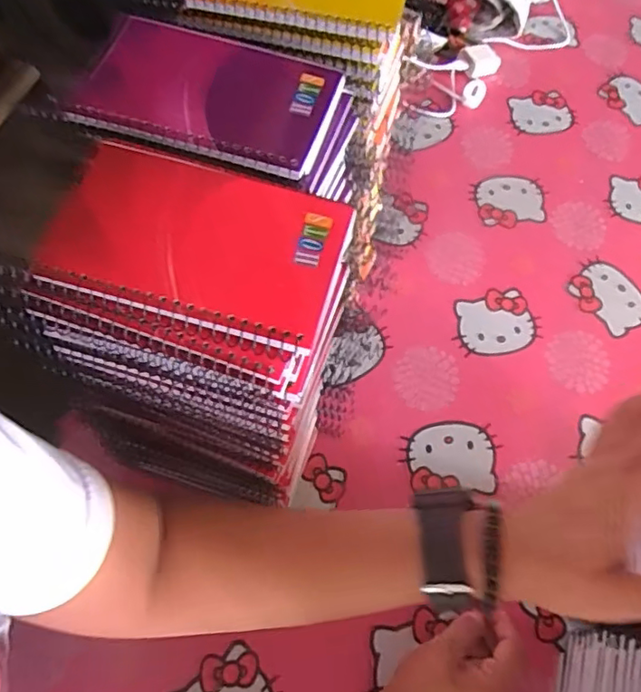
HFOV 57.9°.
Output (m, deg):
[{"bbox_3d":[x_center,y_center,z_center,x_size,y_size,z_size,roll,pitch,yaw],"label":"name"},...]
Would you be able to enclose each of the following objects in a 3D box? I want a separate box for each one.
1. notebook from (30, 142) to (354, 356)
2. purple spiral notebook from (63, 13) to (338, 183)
[{"bbox_3d":[-0.057,-0.049,0.271,0.133,0.009,0.079,15,64,5],"label":"notebook"},{"bbox_3d":[-0.062,-0.140,0.319,0.139,0.013,0.085,16,64,5],"label":"purple spiral notebook"}]

